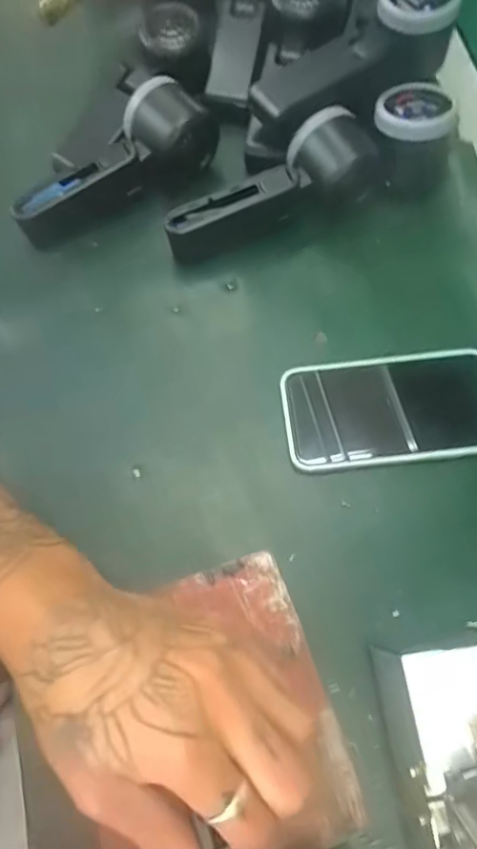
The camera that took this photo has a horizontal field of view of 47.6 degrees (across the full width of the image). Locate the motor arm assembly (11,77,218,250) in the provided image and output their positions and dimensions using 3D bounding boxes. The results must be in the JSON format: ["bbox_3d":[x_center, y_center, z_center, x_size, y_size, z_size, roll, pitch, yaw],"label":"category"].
[{"bbox_3d":[-0.096,-0.198,0.410,0.162,0.054,0.053,-28,74,-7],"label":"motor arm assembly"}]

